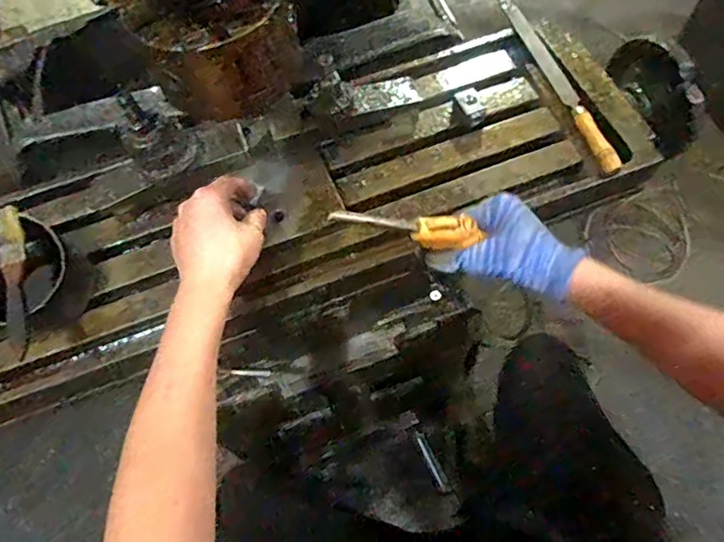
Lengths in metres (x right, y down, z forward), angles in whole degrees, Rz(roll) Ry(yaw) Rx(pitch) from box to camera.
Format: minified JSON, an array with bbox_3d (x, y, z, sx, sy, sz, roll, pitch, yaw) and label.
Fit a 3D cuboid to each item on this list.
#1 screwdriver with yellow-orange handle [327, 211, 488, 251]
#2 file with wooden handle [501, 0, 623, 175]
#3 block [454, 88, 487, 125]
[{"bbox_3d":[0.037,-0.030,0.406,0.127,0.032,0.023,7,61,-21],"label":"screwdriver with yellow-orange handle"},{"bbox_3d":[0.223,-0.217,0.594,0.024,0.026,0.270,-15,64,-4],"label":"file with wooden handle"},{"bbox_3d":[0.120,-0.178,0.568,0.028,0.015,0.037,-19,64,-6],"label":"block"}]

